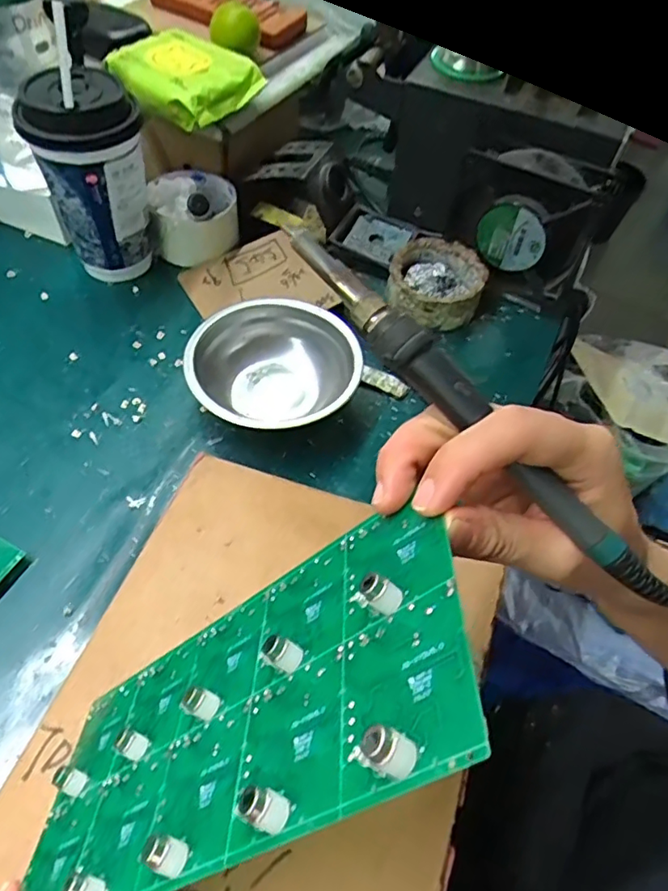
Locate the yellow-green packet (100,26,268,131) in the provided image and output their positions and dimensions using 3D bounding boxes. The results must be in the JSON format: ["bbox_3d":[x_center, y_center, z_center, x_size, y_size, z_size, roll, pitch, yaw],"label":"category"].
[{"bbox_3d":[-0.131,-0.327,0.510,0.114,0.030,0.101,32,58,15],"label":"yellow-green packet"}]

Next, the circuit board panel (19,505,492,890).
[{"bbox_3d":[-0.046,0.100,0.213,0.011,0.219,0.103,42,25,-21],"label":"circuit board panel"}]

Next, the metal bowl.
[{"bbox_3d":[-0.045,-0.054,0.434,0.127,0.037,0.116,1,56,-6],"label":"metal bowl"}]

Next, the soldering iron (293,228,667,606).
[{"bbox_3d":[0.055,-0.013,0.214,0.196,0.014,0.021,45,63,7],"label":"soldering iron"}]

